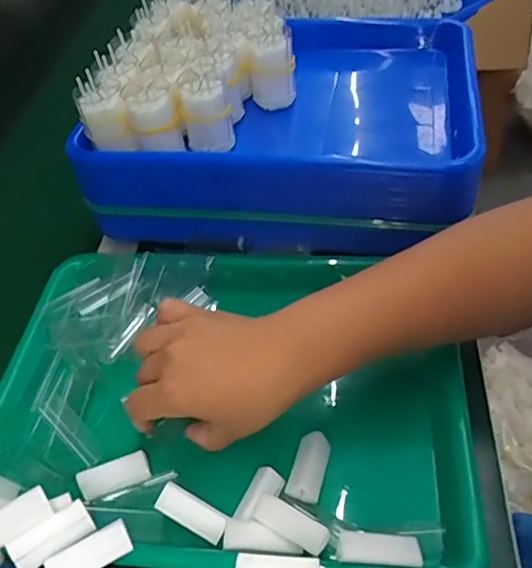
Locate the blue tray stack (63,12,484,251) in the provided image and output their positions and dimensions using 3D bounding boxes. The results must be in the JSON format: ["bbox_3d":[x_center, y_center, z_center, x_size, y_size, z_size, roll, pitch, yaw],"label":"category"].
[{"bbox_3d":[0.022,-0.143,0.521,0.315,0.095,0.237,5,49,12],"label":"blue tray stack"}]

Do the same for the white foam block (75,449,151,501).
[{"bbox_3d":[-0.102,0.128,0.377,0.046,0.010,0.020,-16,80,-13],"label":"white foam block"}]

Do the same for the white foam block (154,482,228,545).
[{"bbox_3d":[-0.045,0.139,0.346,0.045,0.009,0.017,20,53,20],"label":"white foam block"}]

